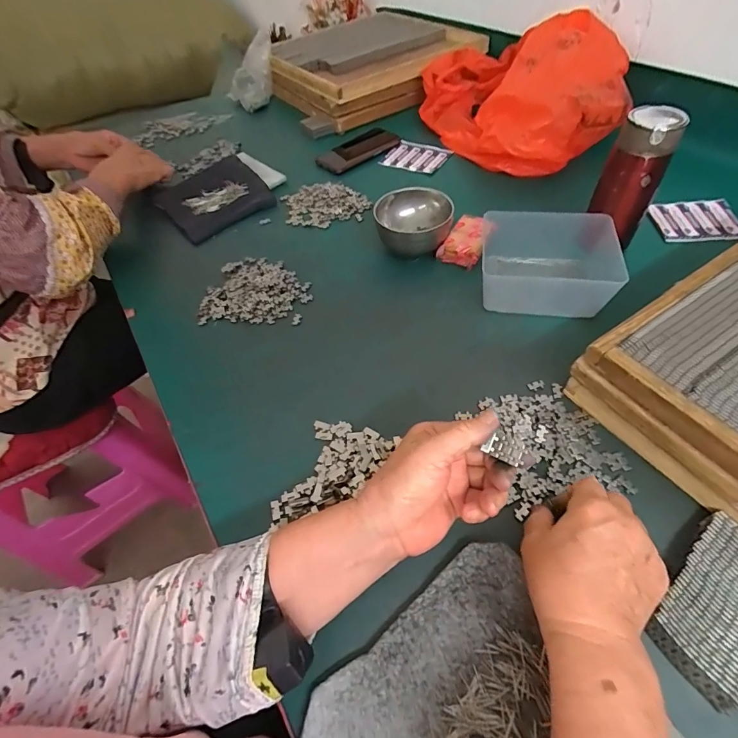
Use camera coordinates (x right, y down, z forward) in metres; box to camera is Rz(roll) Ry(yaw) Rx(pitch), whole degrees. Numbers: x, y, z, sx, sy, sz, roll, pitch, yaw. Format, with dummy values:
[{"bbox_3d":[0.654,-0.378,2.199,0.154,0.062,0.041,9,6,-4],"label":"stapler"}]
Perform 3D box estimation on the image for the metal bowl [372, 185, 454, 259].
[{"bbox_3d":[0.063,-0.203,0.569,0.107,0.064,0.104,4,53,9],"label":"metal bowl"}]

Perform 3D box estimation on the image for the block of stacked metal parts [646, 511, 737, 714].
[{"bbox_3d":[0.259,0.171,0.290,0.120,0.017,0.061,-37,57,-21],"label":"block of stacked metal parts"}]

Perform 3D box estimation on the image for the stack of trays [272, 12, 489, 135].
[{"bbox_3d":[0.001,-0.719,0.951,0.413,0.110,0.424,-28,56,-16],"label":"stack of trays"}]

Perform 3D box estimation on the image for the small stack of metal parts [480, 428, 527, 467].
[{"bbox_3d":[0.104,0.059,0.294,0.026,0.008,0.021,33,100,37],"label":"small stack of metal parts"}]

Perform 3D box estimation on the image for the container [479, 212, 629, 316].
[{"bbox_3d":[0.218,-0.134,0.501,0.145,0.060,0.131,8,54,12],"label":"container"}]

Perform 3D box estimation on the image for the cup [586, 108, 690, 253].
[{"bbox_3d":[0.319,-0.225,0.491,0.063,0.159,0.061,26,59,22],"label":"cup"}]

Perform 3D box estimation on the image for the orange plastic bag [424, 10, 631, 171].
[{"bbox_3d":[0.261,-0.512,0.712,0.257,0.154,0.390,-22,54,-12],"label":"orange plastic bag"}]

